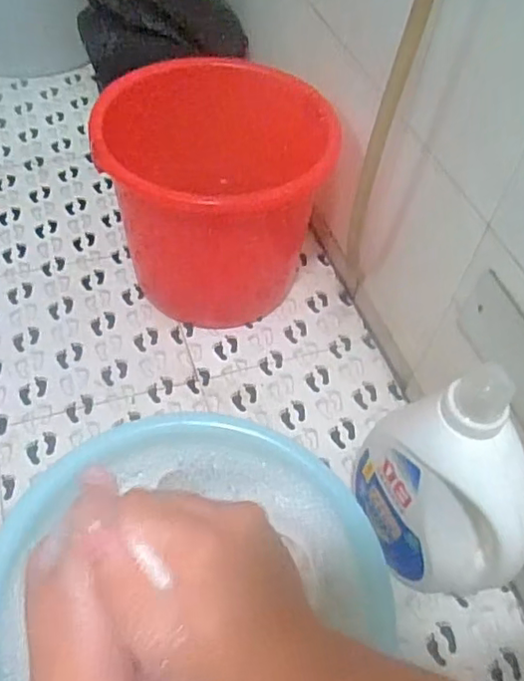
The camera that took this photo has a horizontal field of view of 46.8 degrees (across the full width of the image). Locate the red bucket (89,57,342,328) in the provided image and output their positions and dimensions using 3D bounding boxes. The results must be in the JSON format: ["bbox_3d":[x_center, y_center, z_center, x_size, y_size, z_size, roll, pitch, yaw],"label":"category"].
[{"bbox_3d":[-0.073,-0.223,0.967,0.291,0.337,0.291,3,53,-4],"label":"red bucket"}]

